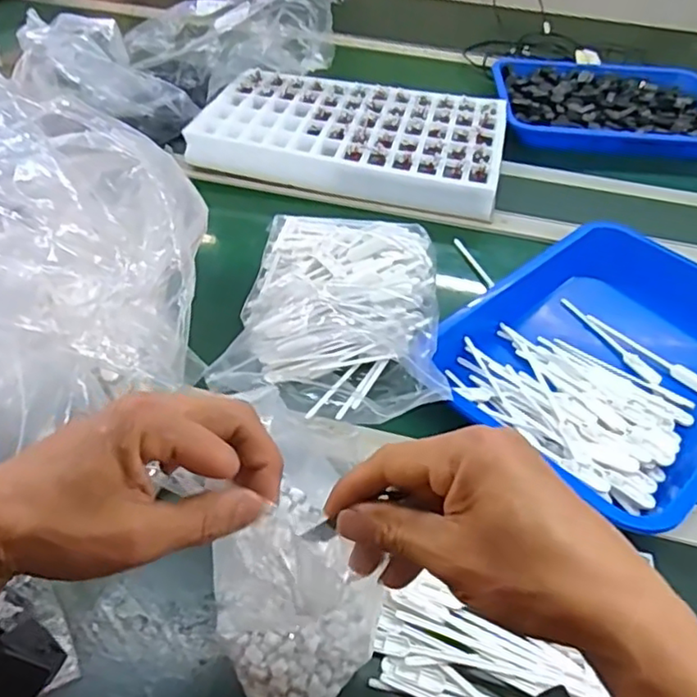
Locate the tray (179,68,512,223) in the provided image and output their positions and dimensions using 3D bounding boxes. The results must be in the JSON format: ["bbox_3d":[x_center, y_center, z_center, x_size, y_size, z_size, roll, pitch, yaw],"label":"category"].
[{"bbox_3d":[0.007,-0.312,0.912,0.429,0.046,0.275,11,47,6],"label":"tray"}]

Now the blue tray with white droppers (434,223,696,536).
[{"bbox_3d":[0.272,0.008,0.642,0.363,0.059,0.281,-32,56,-28],"label":"blue tray with white droppers"}]

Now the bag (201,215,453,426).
[{"bbox_3d":[-0.011,-0.044,0.638,0.211,0.074,0.267,2,47,-1],"label":"bag"}]

